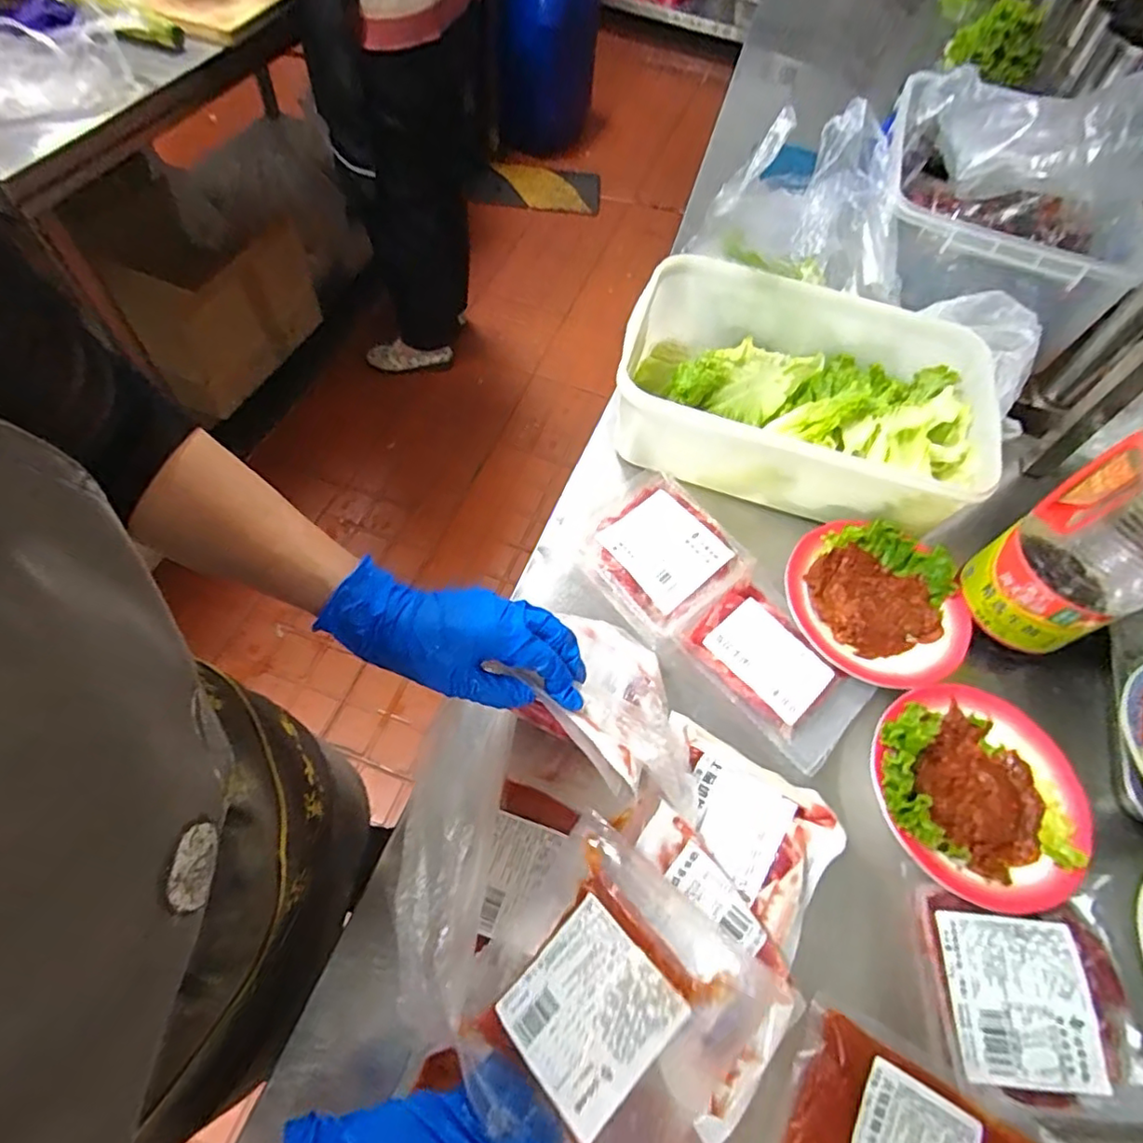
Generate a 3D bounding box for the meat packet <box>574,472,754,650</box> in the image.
[{"bbox_3d":[0.084,-0.021,0.581,0.140,0.015,0.143,-35,68,-22],"label":"meat packet"}]

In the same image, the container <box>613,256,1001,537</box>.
[{"bbox_3d":[0.238,-0.178,0.635,0.366,0.105,0.230,15,59,4],"label":"container"}]

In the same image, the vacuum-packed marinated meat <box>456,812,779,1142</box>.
[{"bbox_3d":[0.019,0.241,0.332,0.123,0.025,0.149,30,65,33],"label":"vacuum-packed marinated meat"}]

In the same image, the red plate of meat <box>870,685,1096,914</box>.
[{"bbox_3d":[0.326,0.166,0.478,0.160,0.037,0.164,2,59,-3],"label":"red plate of meat"}]

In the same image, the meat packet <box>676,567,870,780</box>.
[{"bbox_3d":[0.178,0.085,0.535,0.103,0.016,0.152,-38,69,-23],"label":"meat packet"}]

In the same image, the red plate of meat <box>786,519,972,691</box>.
[{"bbox_3d":[0.283,0.025,0.560,0.144,0.033,0.161,-23,64,-17],"label":"red plate of meat"}]

